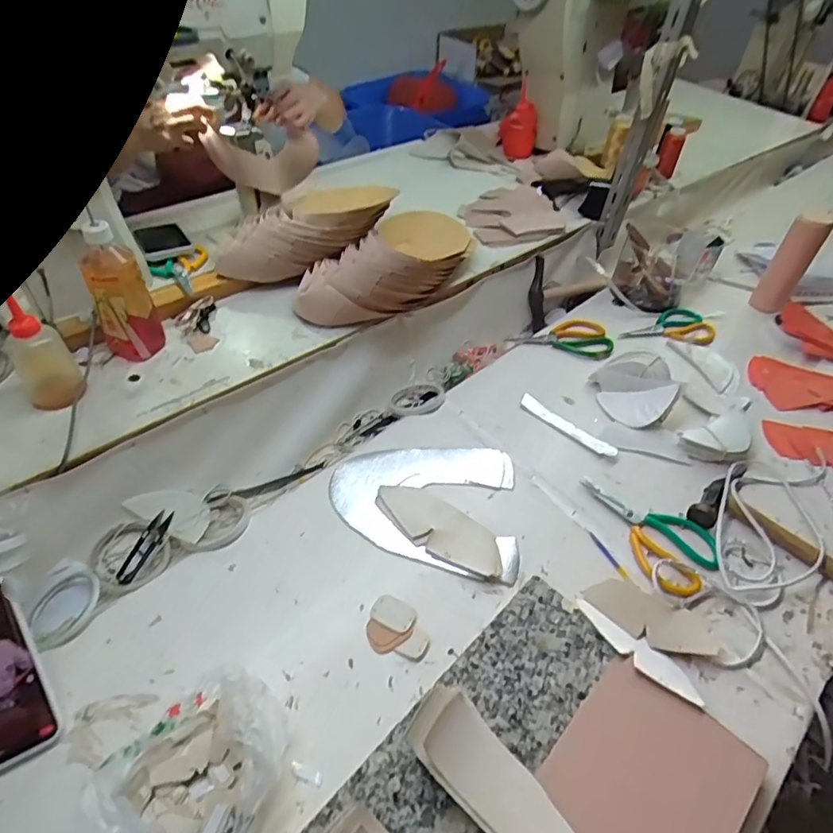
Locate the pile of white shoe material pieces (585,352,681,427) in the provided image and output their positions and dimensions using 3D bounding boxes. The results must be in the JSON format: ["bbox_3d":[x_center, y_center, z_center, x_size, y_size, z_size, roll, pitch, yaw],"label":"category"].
[{"bbox_3d":[0.350,-0.048,0.885,0.133,0.064,0.116,28,50,19],"label":"pile of white shoe material pieces"}]

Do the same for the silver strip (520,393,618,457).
[{"bbox_3d":[0.233,0.014,0.851,0.165,0.005,0.025,34,52,24],"label":"silver strip"}]

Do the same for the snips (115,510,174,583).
[{"bbox_3d":[-0.337,0.161,0.677,0.027,0.014,0.097,17,47,10],"label":"snips"}]

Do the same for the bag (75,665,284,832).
[{"bbox_3d":[-0.200,0.318,0.484,0.155,0.070,0.163,-1,47,-6],"label":"bag"}]

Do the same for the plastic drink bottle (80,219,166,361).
[{"bbox_3d":[-0.383,-0.159,0.713,0.054,0.177,0.066,21,48,14],"label":"plastic drink bottle"}]

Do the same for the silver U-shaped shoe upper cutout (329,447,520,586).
[{"bbox_3d":[0.010,0.115,0.744,0.248,0.007,0.208,7,47,1],"label":"silver U-shaped shoe upper cutout"}]

